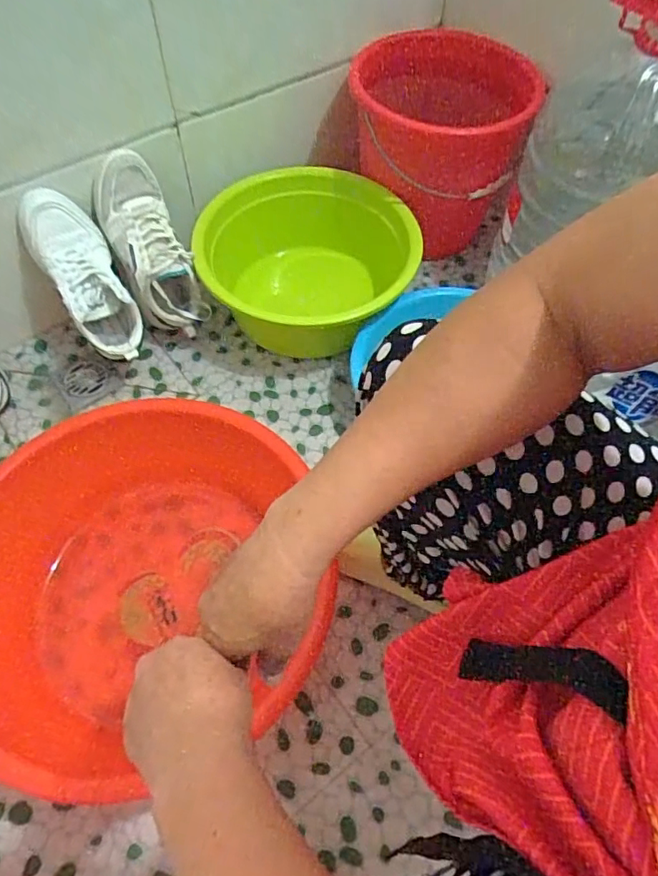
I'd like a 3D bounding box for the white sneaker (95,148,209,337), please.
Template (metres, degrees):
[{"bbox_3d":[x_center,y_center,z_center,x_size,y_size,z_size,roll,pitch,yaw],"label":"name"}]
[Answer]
[{"bbox_3d":[-0.299,-0.314,0.927,0.110,0.289,0.090,-27,28,-15],"label":"white sneaker"}]

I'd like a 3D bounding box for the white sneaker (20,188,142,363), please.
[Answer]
[{"bbox_3d":[-0.398,-0.264,0.912,0.109,0.278,0.092,-32,28,-18],"label":"white sneaker"}]

